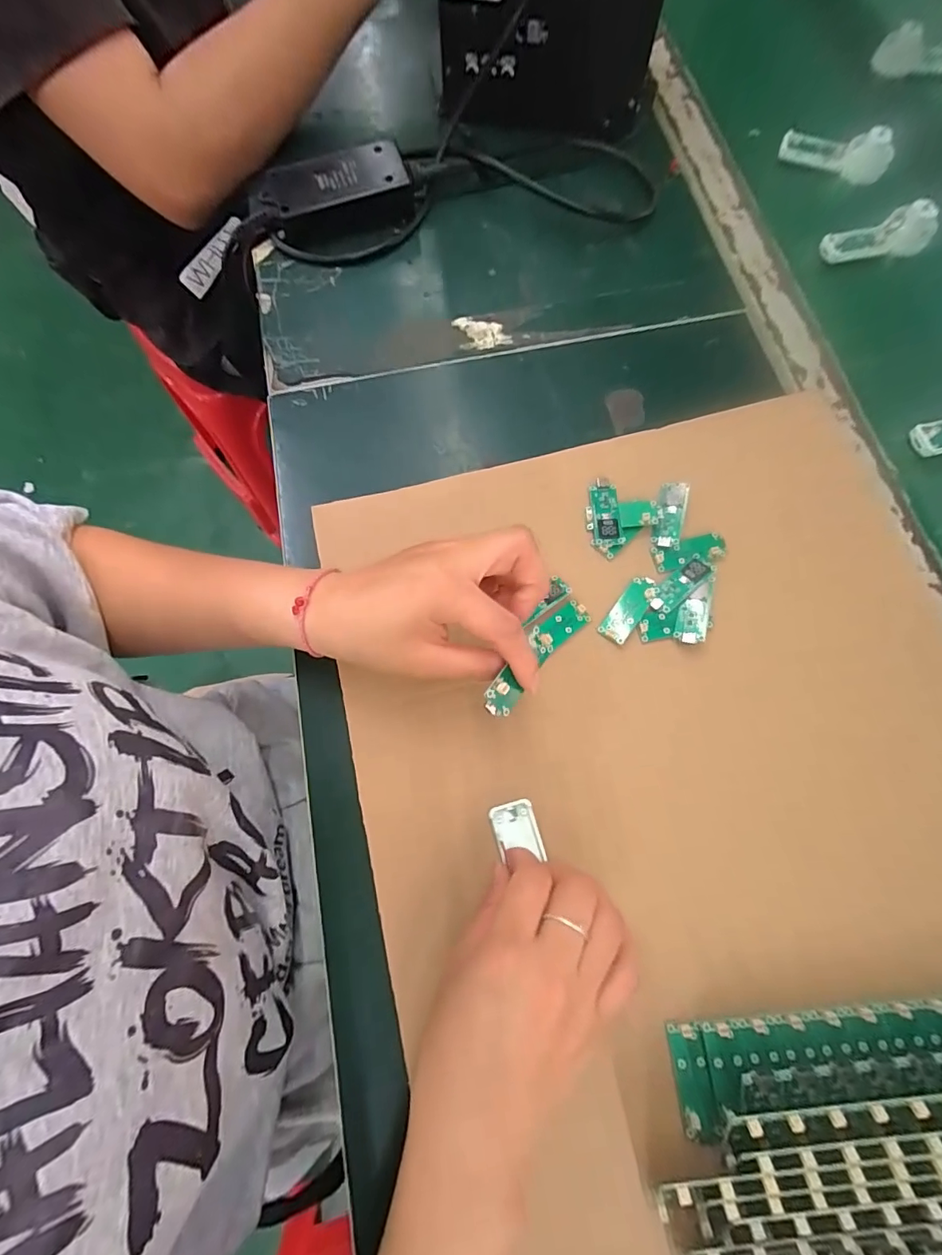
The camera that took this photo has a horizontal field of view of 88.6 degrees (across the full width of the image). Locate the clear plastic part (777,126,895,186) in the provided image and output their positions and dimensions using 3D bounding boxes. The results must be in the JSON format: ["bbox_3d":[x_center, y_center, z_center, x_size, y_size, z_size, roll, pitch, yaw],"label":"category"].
[{"bbox_3d":[0.341,-0.445,0.449,0.099,0.036,0.016,19,76,6],"label":"clear plastic part"}]

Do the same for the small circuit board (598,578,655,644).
[{"bbox_3d":[0.106,-0.013,0.323,0.019,0.004,0.050,35,78,22],"label":"small circuit board"}]

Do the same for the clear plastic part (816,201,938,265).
[{"bbox_3d":[0.350,-0.339,0.416,0.097,0.030,0.023,-7,75,-1],"label":"clear plastic part"}]

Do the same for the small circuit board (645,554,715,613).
[{"bbox_3d":[0.141,-0.029,0.324,0.049,0.006,0.020,-35,77,-8],"label":"small circuit board"}]

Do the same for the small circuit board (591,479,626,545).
[{"bbox_3d":[0.095,-0.081,0.342,0.019,0.010,0.050,-2,75,1],"label":"small circuit board"}]

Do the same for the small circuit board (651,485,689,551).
[{"bbox_3d":[0.139,-0.080,0.338,0.021,0.010,0.048,11,75,4],"label":"small circuit board"}]

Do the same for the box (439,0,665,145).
[{"bbox_3d":[0.069,-0.542,0.402,0.179,0.151,0.129,7,75,3],"label":"box"}]

